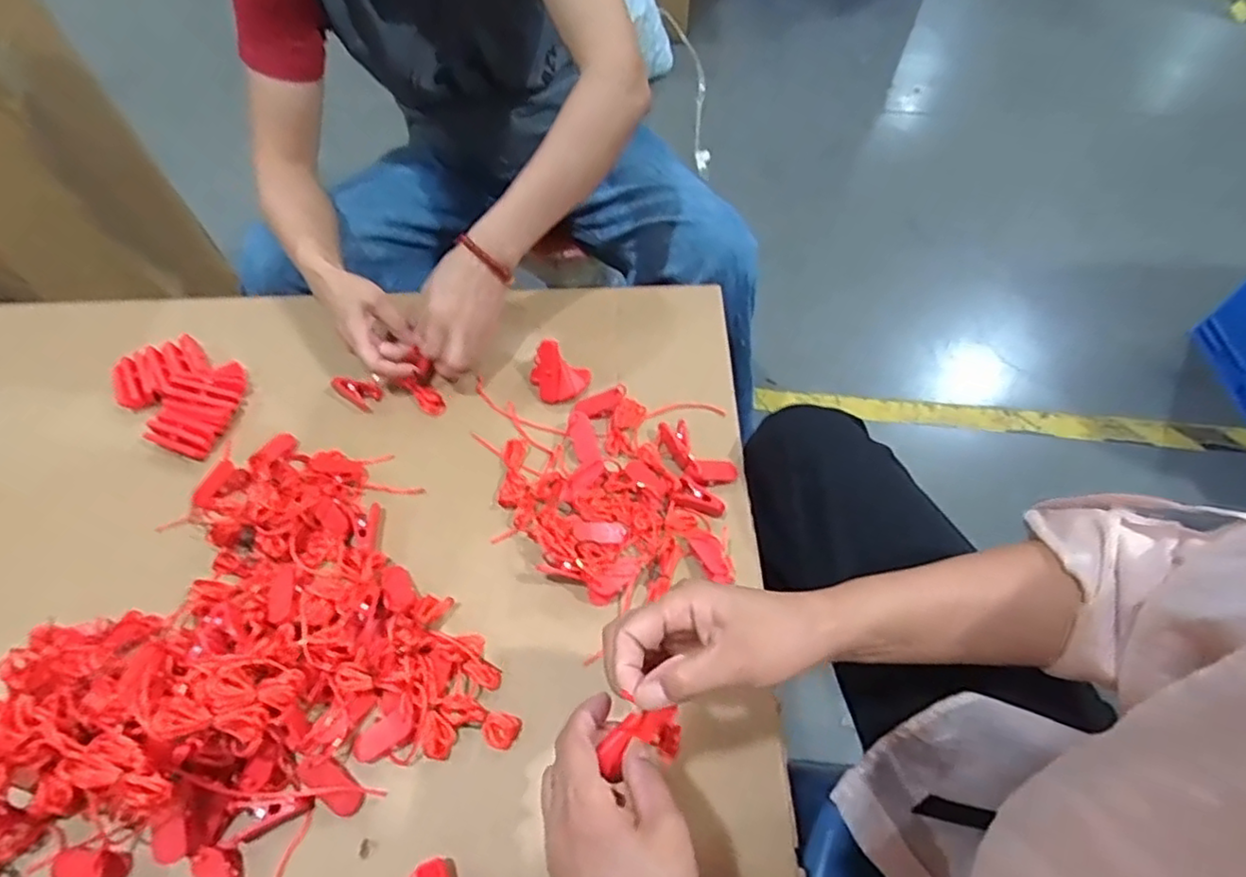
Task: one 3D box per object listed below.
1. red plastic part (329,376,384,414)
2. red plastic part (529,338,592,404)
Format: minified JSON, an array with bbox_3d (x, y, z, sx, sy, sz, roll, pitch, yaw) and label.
[{"bbox_3d":[-0.260,-0.047,0.634,0.043,0.020,0.027,19,60,14],"label":"red plastic part"},{"bbox_3d":[-0.061,-0.065,0.630,0.058,0.040,0.050,-10,59,-7],"label":"red plastic part"}]

